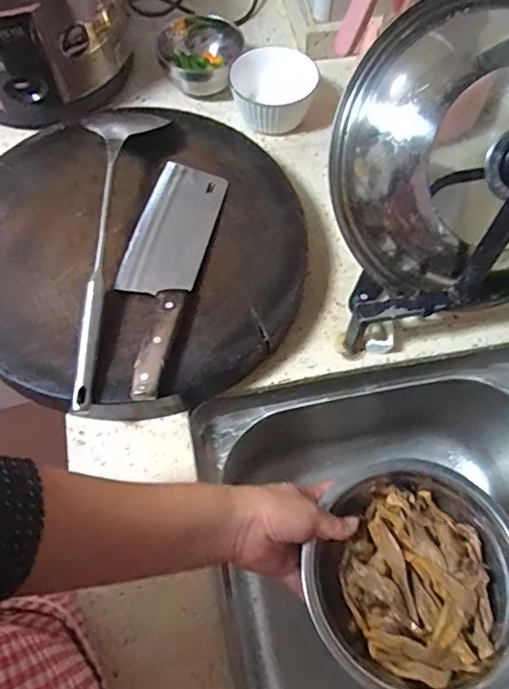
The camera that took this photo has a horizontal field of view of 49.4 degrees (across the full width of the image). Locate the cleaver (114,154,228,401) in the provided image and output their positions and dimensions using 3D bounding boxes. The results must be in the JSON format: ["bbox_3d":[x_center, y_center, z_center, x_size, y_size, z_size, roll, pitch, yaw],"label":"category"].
[{"bbox_3d":[-0.098,-0.081,0.571,0.079,0.021,0.286,11,63,5],"label":"cleaver"}]

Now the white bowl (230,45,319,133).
[{"bbox_3d":[0.026,-0.328,0.719,0.107,0.056,0.107,0,63,0],"label":"white bowl"}]

